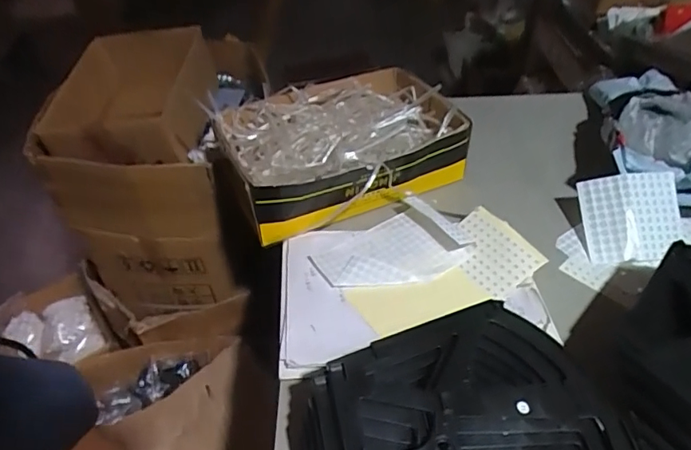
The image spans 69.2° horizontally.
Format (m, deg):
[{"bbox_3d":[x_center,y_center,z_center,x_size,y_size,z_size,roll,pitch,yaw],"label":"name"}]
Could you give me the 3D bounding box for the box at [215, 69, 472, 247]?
[{"bbox_3d":[-0.012,-0.137,0.785,0.332,0.102,0.246,-17,45,-14],"label":"box"}]

